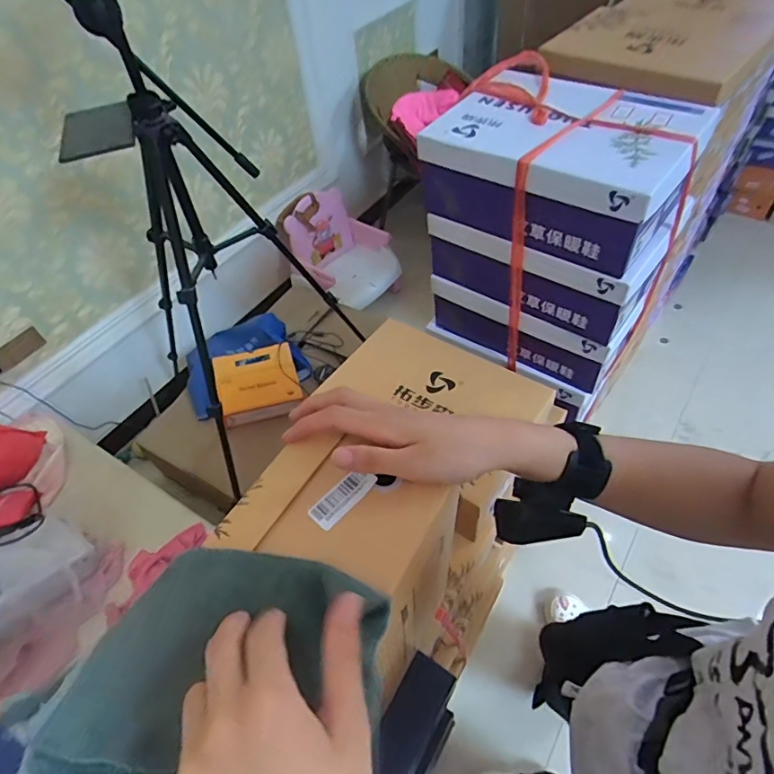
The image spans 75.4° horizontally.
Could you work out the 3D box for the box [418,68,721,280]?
[{"bbox_3d":[0.245,-0.319,0.718,0.331,0.137,0.252,31,60,27],"label":"box"}]

